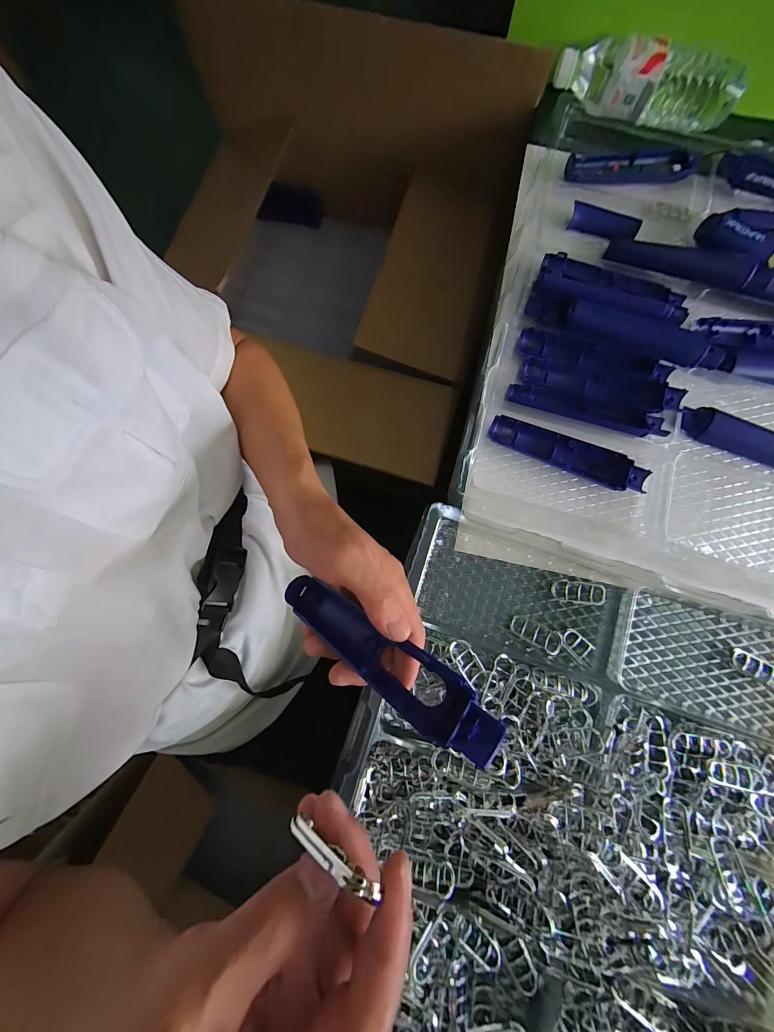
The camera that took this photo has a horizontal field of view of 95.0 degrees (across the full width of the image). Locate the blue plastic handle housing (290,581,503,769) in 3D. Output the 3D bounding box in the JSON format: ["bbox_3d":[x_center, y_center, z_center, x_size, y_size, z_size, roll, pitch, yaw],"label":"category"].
[{"bbox_3d":[-0.007,0.092,0.239,0.174,0.019,0.038,26,78,35],"label":"blue plastic handle housing"}]

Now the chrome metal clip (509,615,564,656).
[{"bbox_3d":[0.148,0.118,0.352,0.051,0.009,0.023,24,79,4],"label":"chrome metal clip"}]

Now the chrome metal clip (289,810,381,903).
[{"bbox_3d":[-0.025,0.139,0.146,0.047,0.008,0.004,4,76,38],"label":"chrome metal clip"}]

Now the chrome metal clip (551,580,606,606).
[{"bbox_3d":[0.193,0.077,0.357,0.055,0.010,0.022,6,78,1],"label":"chrome metal clip"}]

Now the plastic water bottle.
[{"bbox_3d":[0.341,-0.568,0.471,0.233,0.072,0.077,23,79,4],"label":"plastic water bottle"}]

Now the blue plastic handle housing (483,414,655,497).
[{"bbox_3d":[0.193,-0.069,0.383,0.165,0.016,0.037,25,79,5],"label":"blue plastic handle housing"}]

